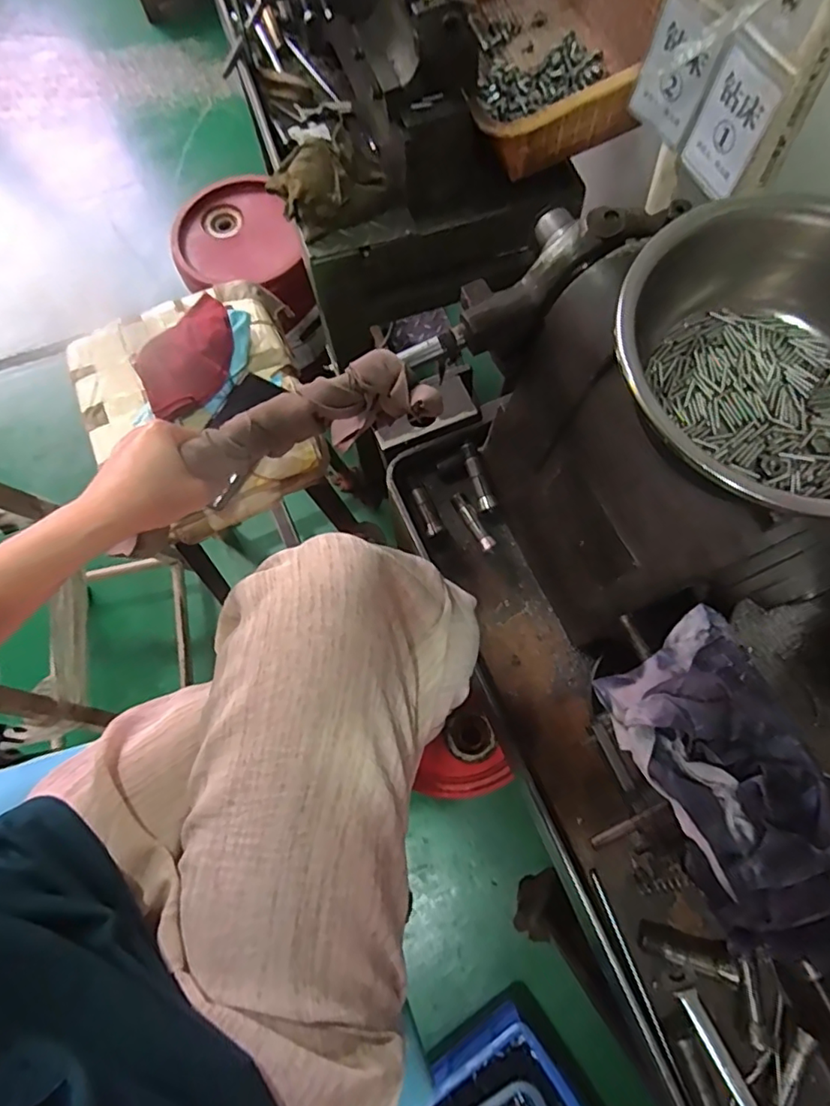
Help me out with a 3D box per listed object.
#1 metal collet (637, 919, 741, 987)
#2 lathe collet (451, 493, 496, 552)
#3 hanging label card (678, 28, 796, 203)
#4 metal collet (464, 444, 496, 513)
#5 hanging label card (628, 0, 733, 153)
[{"bbox_3d":[0.229,0.335,0.475,0.076,0.020,0.024,14,73,6],"label":"metal collet"},{"bbox_3d":[0.062,-0.034,0.596,0.016,0.016,0.073,-28,73,-7],"label":"lathe collet"},{"bbox_3d":[0.244,-0.330,0.438,0.007,0.103,0.059,-29,77,-4],"label":"hanging label card"},{"bbox_3d":[0.067,-0.081,0.603,0.016,0.013,0.076,-18,86,-4],"label":"metal collet"},{"bbox_3d":[0.210,-0.386,0.455,0.010,0.099,0.063,-40,80,-7],"label":"hanging label card"}]

